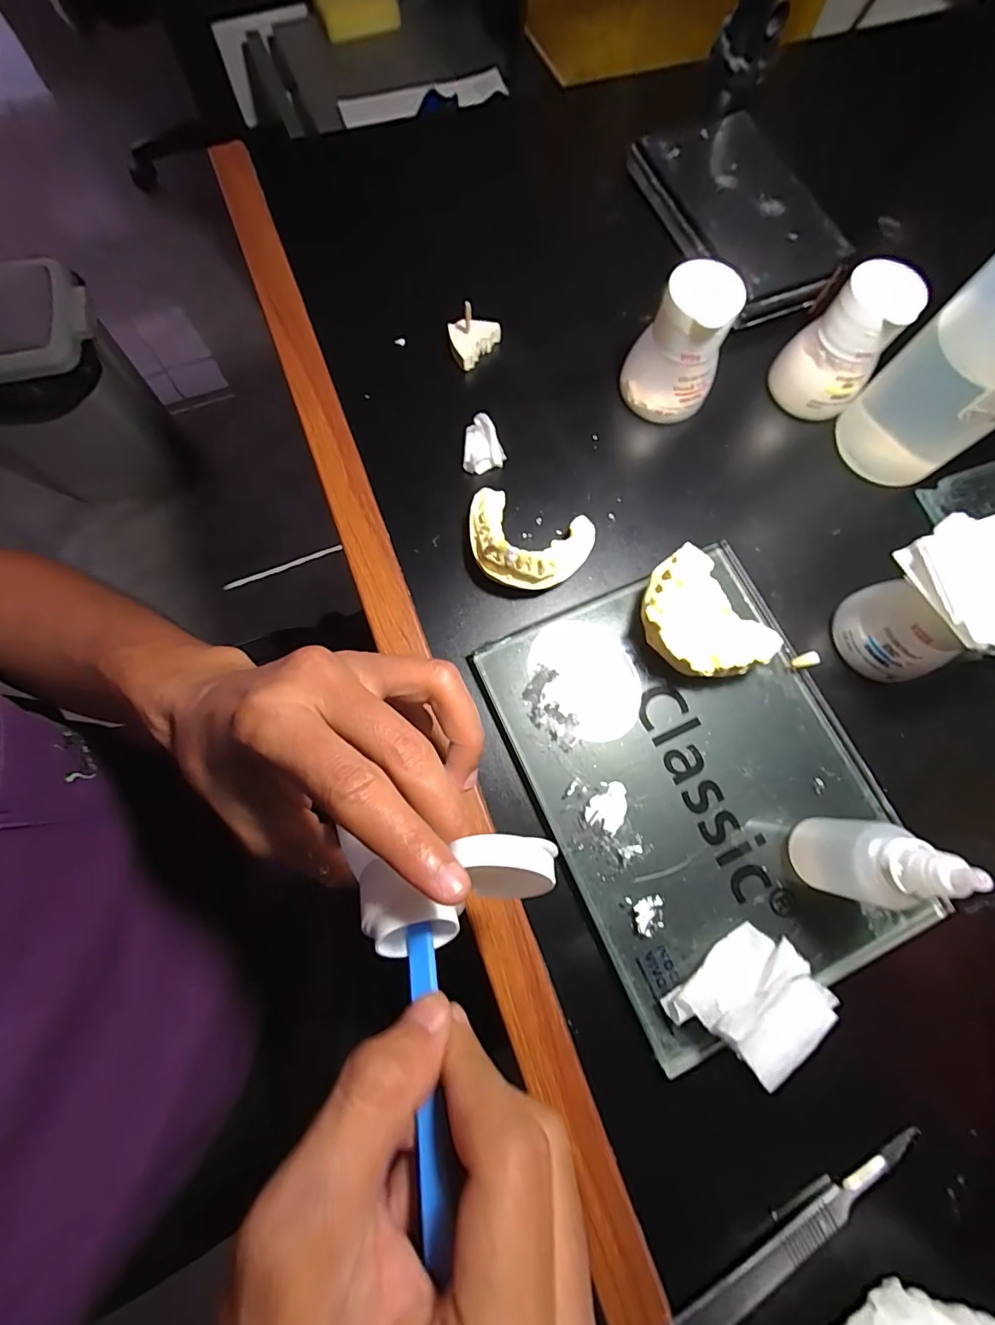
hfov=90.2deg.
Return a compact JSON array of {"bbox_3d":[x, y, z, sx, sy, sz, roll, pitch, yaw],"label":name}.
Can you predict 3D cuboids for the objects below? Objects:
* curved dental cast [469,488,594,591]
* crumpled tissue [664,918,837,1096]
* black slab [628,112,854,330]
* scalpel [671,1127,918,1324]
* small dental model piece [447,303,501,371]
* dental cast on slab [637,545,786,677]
[{"bbox_3d":[0.014,-0.063,0.252,0.065,0.031,0.049,22,75,4],"label":"curved dental cast"},{"bbox_3d":[0.107,0.142,0.201,0.053,0.028,0.054,-42,80,-12],"label":"crumpled tissue"},{"bbox_3d":[0.155,-0.286,0.317,0.087,0.022,0.144,-23,77,-8],"label":"black slab"},{"bbox_3d":[0.113,0.229,0.192,0.138,0.005,0.012,-28,78,-9],"label":"scalpel"},{"bbox_3d":[-0.013,-0.188,0.290,0.029,0.031,0.025,1,75,-2],"label":"small dental model piece"},{"bbox_3d":[0.093,-0.015,0.241,0.048,0.030,0.063,-38,79,-11],"label":"dental cast on slab"}]

